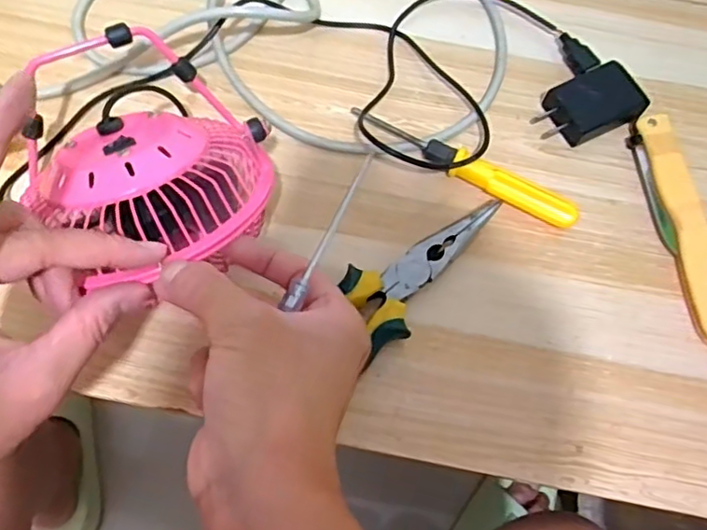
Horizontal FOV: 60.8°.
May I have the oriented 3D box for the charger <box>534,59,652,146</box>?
[{"bbox_3d":[0.154,-0.105,0.392,0.066,0.023,0.039,-25,70,-10],"label":"charger"}]

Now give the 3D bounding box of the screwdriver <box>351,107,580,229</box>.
[{"bbox_3d":[0.067,-0.060,0.378,0.151,0.022,0.017,25,69,10],"label":"screwdriver"}]

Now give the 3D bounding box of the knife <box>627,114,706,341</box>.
[{"bbox_3d":[0.204,-0.023,0.368,0.029,0.016,0.152,-8,68,-4],"label":"knife"}]

